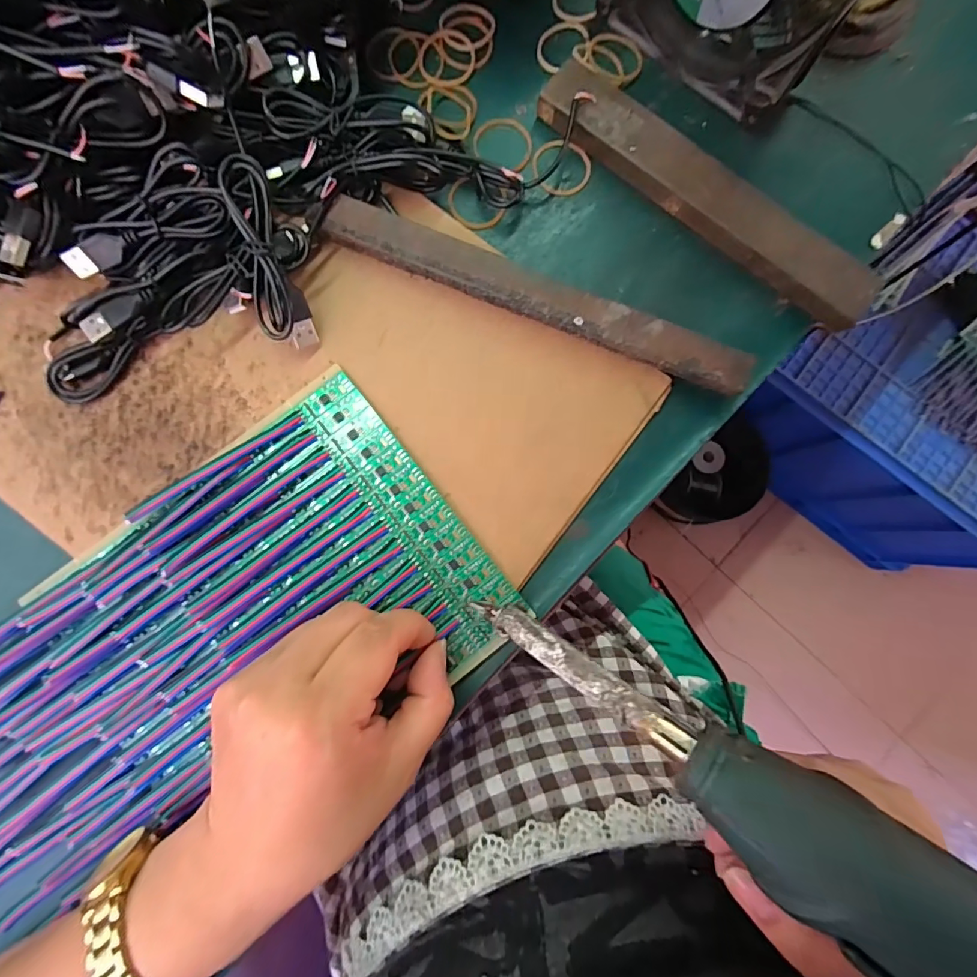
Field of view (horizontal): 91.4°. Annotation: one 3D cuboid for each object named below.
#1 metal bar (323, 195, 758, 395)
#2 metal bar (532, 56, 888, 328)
[{"bbox_3d":[0.024,-0.096,0.247,0.223,0.022,0.021,22,85,1],"label":"metal bar"},{"bbox_3d":[0.117,-0.160,0.259,0.203,0.018,0.033,37,85,2],"label":"metal bar"}]

